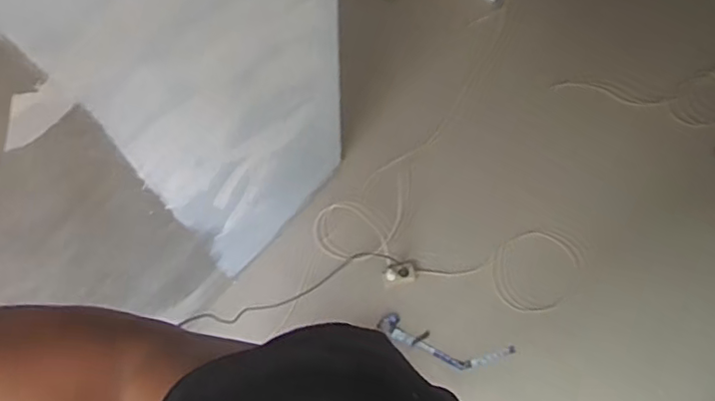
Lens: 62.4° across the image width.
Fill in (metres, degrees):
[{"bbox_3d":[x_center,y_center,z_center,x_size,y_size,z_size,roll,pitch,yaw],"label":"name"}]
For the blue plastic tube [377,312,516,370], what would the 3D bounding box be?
[{"bbox_3d":[0.276,0.461,1.874,0.435,0.062,0.106,16,73,3],"label":"blue plastic tube"}]

